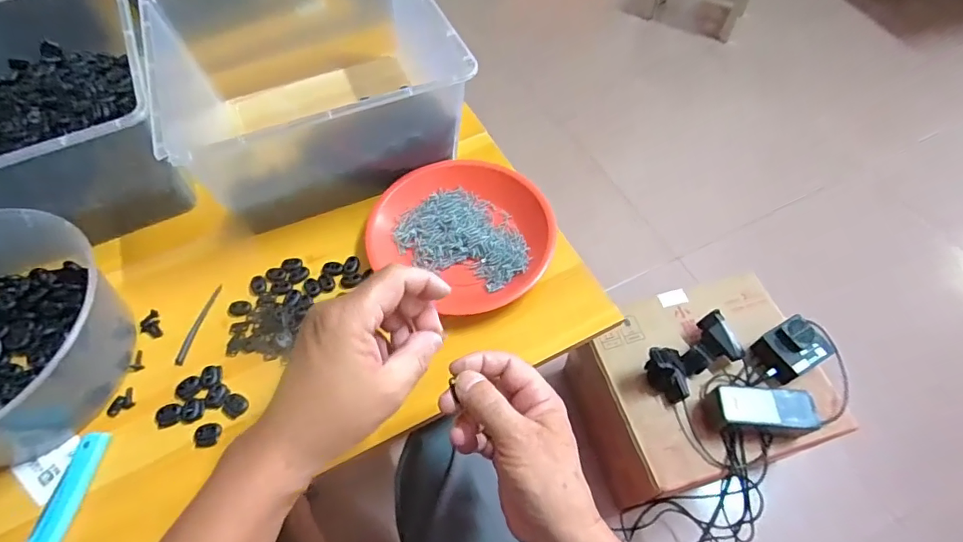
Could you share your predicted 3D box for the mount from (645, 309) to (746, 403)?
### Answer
[{"bbox_3d":[0.306,0.121,0.689,0.140,0.062,0.072,-28,62,-16],"label":"mount"}]

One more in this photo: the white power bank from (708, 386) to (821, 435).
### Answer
[{"bbox_3d":[0.375,0.187,0.649,0.131,0.047,0.051,3,58,3],"label":"white power bank"}]

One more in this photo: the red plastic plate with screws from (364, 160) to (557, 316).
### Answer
[{"bbox_3d":[-0.016,-0.042,0.516,0.186,0.032,0.167,31,63,19],"label":"red plastic plate with screws"}]

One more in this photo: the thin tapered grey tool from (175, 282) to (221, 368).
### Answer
[{"bbox_3d":[-0.281,0.051,0.480,0.011,0.005,0.088,9,58,7],"label":"thin tapered grey tool"}]

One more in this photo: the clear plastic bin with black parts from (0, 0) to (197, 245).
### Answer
[{"bbox_3d":[-0.510,-0.180,0.536,0.289,0.122,0.352,-25,61,-14],"label":"clear plastic bin with black parts"}]

